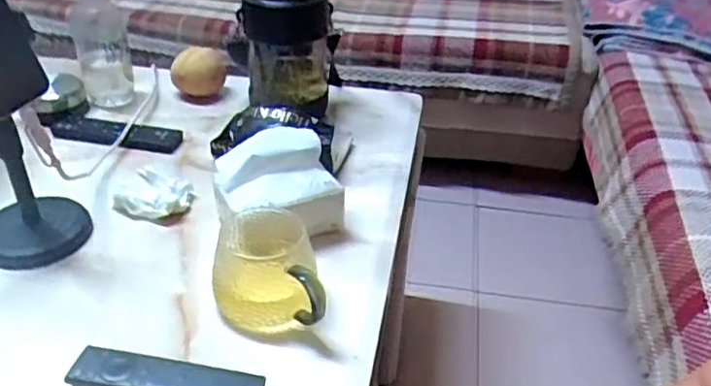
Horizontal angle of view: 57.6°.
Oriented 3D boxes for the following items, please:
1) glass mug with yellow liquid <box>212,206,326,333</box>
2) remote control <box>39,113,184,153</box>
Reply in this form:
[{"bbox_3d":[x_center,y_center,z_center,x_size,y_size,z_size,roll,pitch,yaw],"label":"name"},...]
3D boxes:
[{"bbox_3d":[-0.078,0.068,0.604,0.096,0.074,0.111,0,35,-1],"label":"glass mug with yellow liquid"},{"bbox_3d":[-0.328,-0.083,0.850,0.199,0.014,0.043,10,36,13],"label":"remote control"}]

